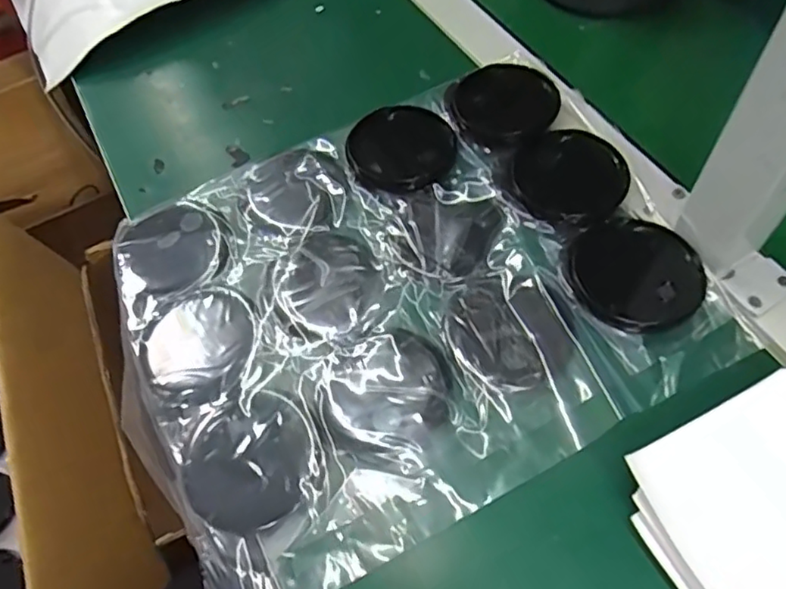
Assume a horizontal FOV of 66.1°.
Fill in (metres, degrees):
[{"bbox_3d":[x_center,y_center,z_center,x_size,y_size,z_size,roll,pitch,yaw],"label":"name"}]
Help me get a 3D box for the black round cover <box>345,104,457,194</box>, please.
[{"bbox_3d":[0.007,-0.105,0.431,0.075,0.011,0.074,-3,58,4],"label":"black round cover"}]

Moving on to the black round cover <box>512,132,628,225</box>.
[{"bbox_3d":[0.120,-0.080,0.407,0.072,0.014,0.073,-3,58,4],"label":"black round cover"}]

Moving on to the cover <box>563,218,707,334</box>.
[{"bbox_3d":[0.145,-0.014,0.361,0.078,0.016,0.067,9,60,11],"label":"cover"}]

